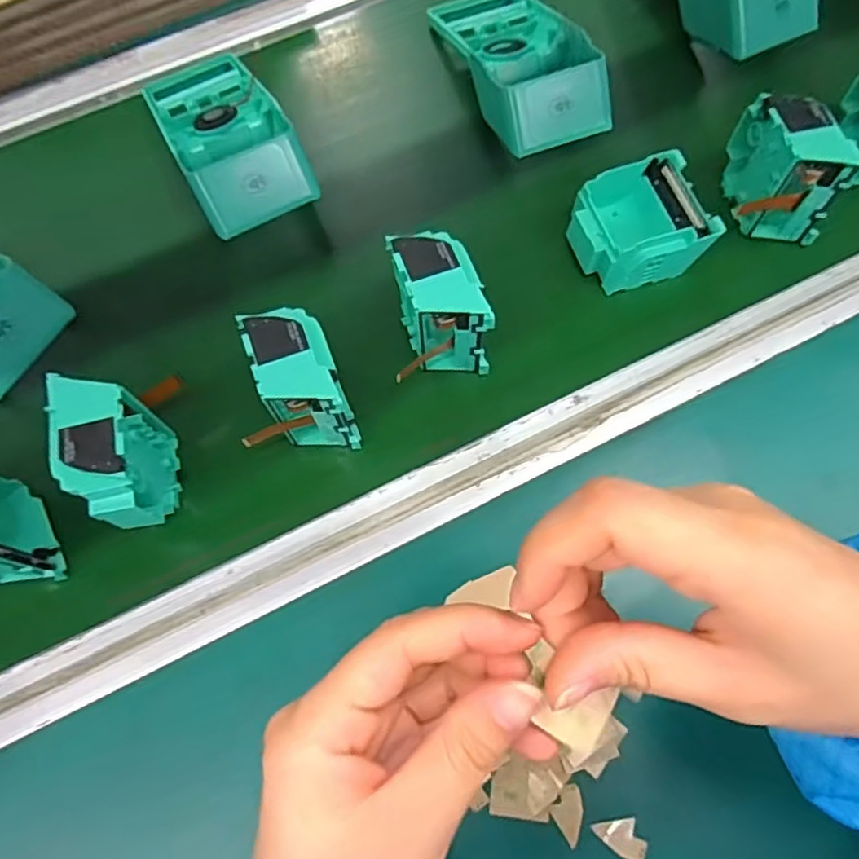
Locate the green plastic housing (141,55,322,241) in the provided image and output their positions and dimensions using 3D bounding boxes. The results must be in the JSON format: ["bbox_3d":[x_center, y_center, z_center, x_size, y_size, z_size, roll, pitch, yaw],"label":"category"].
[{"bbox_3d":[-0.153,-0.225,0.467,0.085,0.051,0.186,-27,70,-10],"label":"green plastic housing"}]

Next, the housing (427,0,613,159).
[{"bbox_3d":[0.067,-0.285,0.483,0.091,0.058,0.186,-15,68,-5],"label":"housing"}]

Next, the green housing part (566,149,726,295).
[{"bbox_3d":[0.140,-0.134,0.429,0.082,0.045,0.077,-18,69,-7],"label":"green housing part"}]

